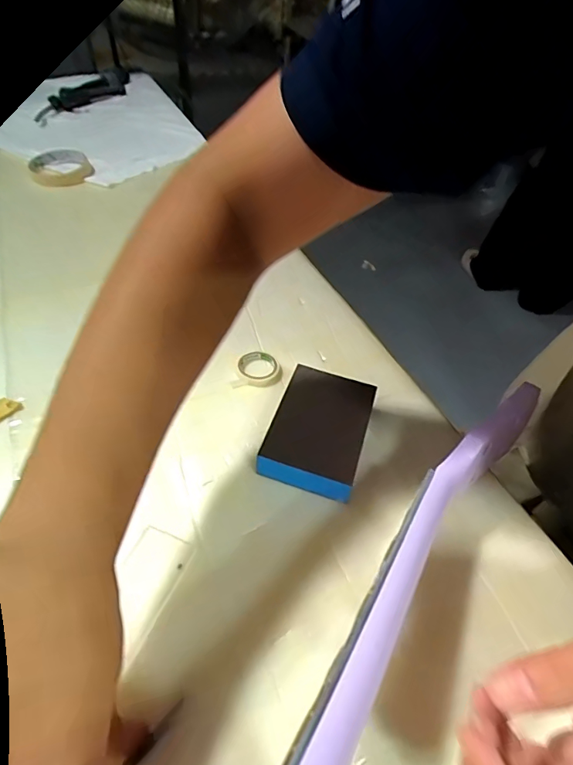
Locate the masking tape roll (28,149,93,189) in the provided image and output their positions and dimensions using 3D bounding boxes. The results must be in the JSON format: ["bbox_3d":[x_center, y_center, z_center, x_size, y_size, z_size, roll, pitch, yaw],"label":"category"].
[{"bbox_3d":[-0.317,-0.299,0.626,0.079,0.028,0.084,-18,51,-21],"label":"masking tape roll"}]

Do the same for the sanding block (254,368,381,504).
[{"bbox_3d":[0.025,0.036,0.345,0.068,0.025,0.099,16,48,10],"label":"sanding block"}]

